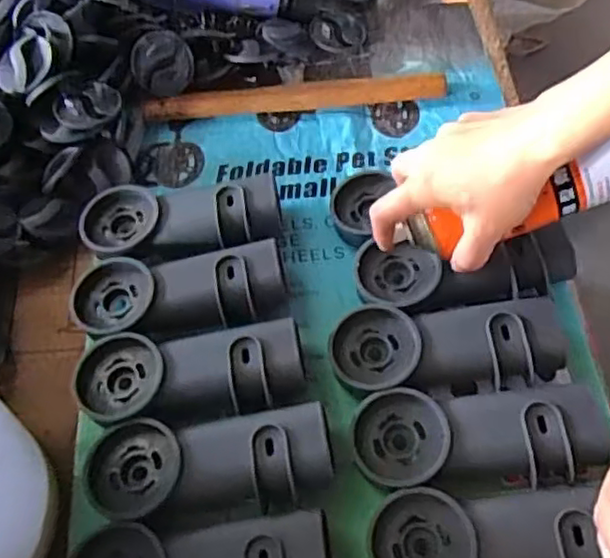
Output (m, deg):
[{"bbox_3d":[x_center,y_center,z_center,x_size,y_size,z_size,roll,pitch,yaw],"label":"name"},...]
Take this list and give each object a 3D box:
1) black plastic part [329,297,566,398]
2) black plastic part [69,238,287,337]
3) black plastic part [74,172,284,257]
[{"bbox_3d":[0.101,0.049,0.476,0.162,0.048,0.066,-6,59,-1],"label":"black plastic part"},{"bbox_3d":[-0.097,0.013,0.507,0.162,0.044,0.069,-4,59,0],"label":"black plastic part"},{"bbox_3d":[-0.103,-0.049,0.544,0.163,0.038,0.068,-5,59,-1],"label":"black plastic part"}]

